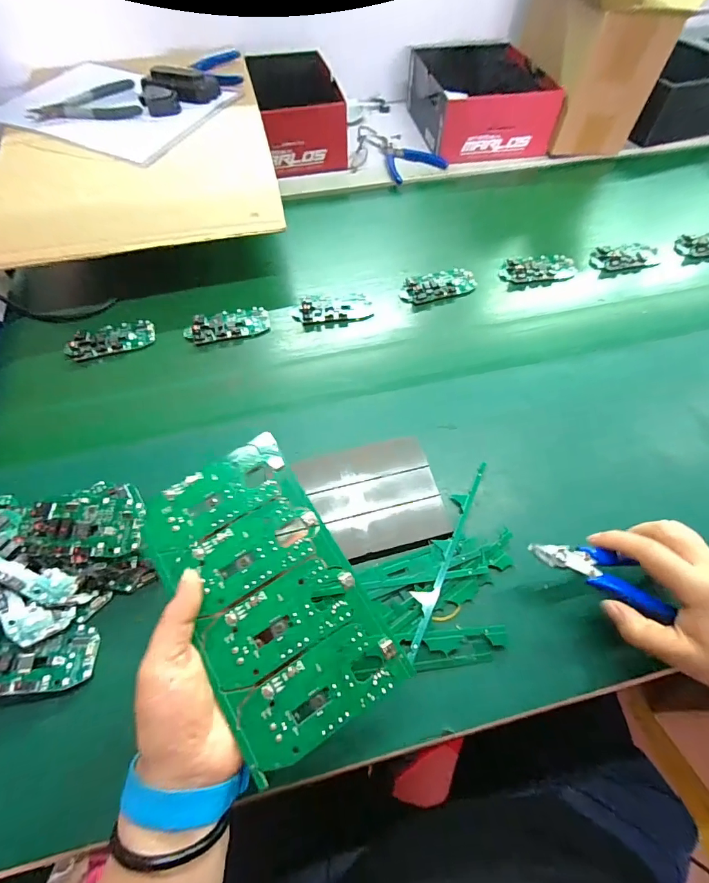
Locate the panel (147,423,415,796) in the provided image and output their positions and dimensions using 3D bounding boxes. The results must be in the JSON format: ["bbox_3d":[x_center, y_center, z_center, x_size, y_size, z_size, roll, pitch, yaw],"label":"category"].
[{"bbox_3d":[-0.058,0.095,0.279,0.104,0.004,0.186,-30,72,-13],"label":"panel"}]

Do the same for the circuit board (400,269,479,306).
[{"bbox_3d":[0.109,-0.203,0.548,0.100,0.014,0.048,-17,61,-10],"label":"circuit board"}]

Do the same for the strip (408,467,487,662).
[{"bbox_3d":[0.076,0.088,0.356,0.019,0.010,0.182,23,62,13],"label":"strip"}]

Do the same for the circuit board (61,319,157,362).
[{"bbox_3d":[-0.289,-0.121,0.500,0.097,0.012,0.046,-12,60,-7],"label":"circuit board"}]

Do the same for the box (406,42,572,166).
[{"bbox_3d":[0.212,-0.603,0.731,0.192,0.098,0.265,-8,60,-5],"label":"box"}]

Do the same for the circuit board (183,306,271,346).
[{"bbox_3d":[-0.154,-0.142,0.511,0.099,0.012,0.045,-14,60,-8],"label":"circuit board"}]

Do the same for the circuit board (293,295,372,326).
[{"bbox_3d":[-0.026,-0.165,0.525,0.094,0.014,0.043,-12,60,-7],"label":"circuit board"}]

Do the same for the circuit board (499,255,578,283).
[{"bbox_3d":[0.247,-0.234,0.568,0.097,0.017,0.045,-8,60,-5],"label":"circuit board"}]

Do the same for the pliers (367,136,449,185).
[{"bbox_3d":[0.082,-0.490,0.715,0.098,0.015,0.143,-22,62,-13],"label":"pliers"}]

